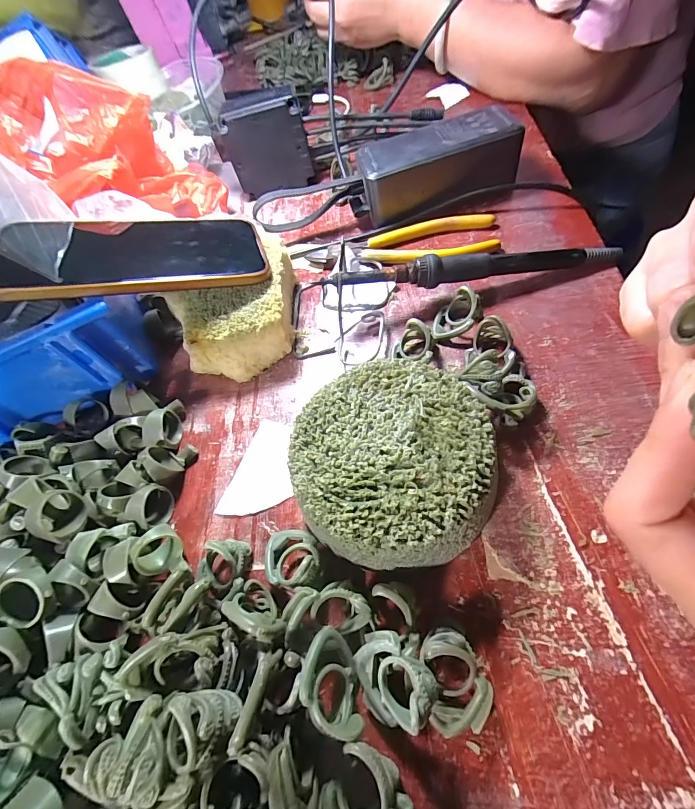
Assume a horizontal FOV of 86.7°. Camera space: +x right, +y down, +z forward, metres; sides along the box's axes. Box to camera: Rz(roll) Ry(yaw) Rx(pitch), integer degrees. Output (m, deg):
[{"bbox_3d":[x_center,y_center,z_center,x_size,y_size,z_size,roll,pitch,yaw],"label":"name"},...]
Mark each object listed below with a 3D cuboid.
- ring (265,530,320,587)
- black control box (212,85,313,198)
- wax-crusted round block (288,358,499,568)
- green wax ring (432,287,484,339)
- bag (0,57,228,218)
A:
[{"bbox_3d":[-0.029,0.080,0.193,0.030,0.024,0.028,-5,60,8],"label":"ring"},{"bbox_3d":[-0.084,-0.259,0.368,0.087,0.084,0.027,-6,60,10],"label":"black control box"},{"bbox_3d":[0.021,0.028,0.190,0.094,0.038,0.102,-5,60,8],"label":"wax-crusted round block"},{"bbox_3d":[0.076,-0.061,0.252,0.029,0.022,0.030,-5,60,8],"label":"green wax ring"},{"bbox_3d":[-0.191,-0.214,0.308,0.118,0.117,0.096,2,61,12],"label":"bag"}]

